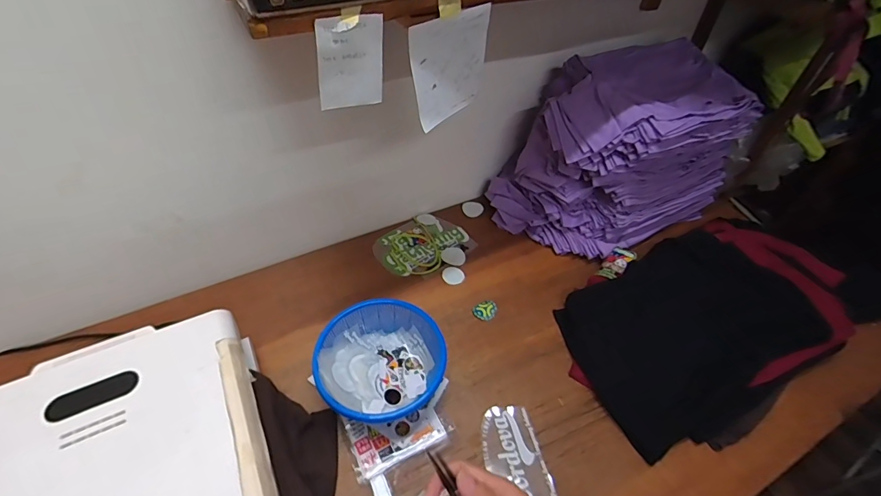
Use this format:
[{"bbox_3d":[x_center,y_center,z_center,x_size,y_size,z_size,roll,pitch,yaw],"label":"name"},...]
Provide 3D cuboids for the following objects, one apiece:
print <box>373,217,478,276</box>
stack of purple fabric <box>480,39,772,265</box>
[{"bbox_3d":[-0.048,-0.011,1.097,0.240,0.012,0.173,-26,55,-23],"label":"print"},{"bbox_3d":[0.449,-0.249,1.066,0.562,0.403,0.344,-22,53,-21],"label":"stack of purple fabric"}]

